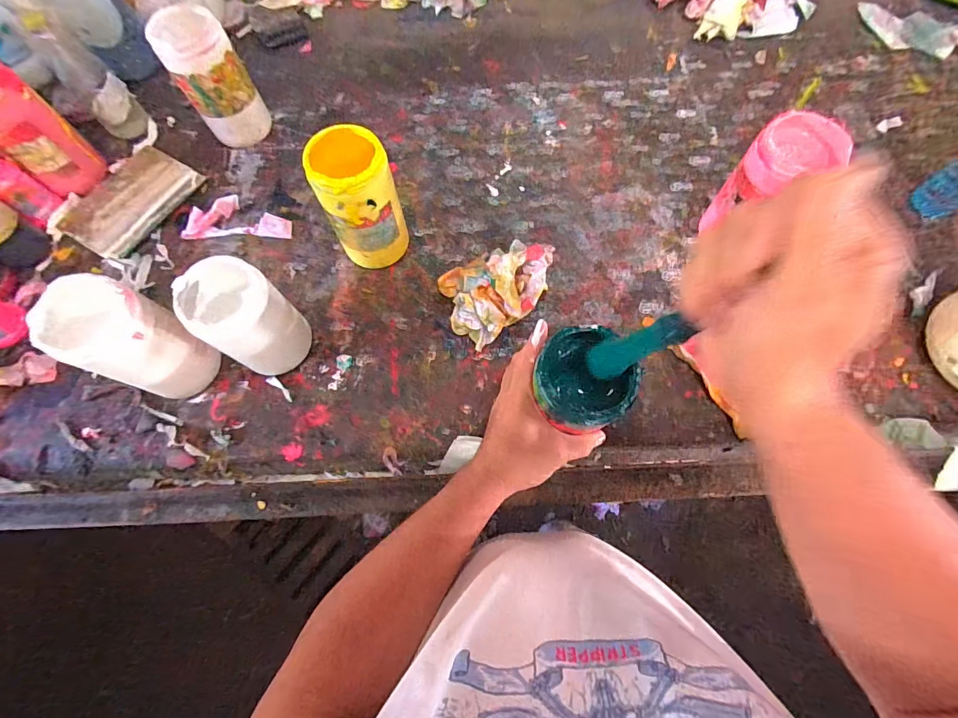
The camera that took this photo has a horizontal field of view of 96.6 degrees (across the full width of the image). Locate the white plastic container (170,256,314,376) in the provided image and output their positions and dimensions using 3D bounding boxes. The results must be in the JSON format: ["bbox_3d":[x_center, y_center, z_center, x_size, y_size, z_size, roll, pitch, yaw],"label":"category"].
[{"bbox_3d":[-0.277,-0.048,0.517,0.092,0.148,0.093,32,74,13],"label":"white plastic container"}]

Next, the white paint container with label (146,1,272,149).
[{"bbox_3d":[-0.394,-0.414,0.646,0.100,0.168,0.084,-30,72,-8],"label":"white paint container with label"}]

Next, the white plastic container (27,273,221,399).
[{"bbox_3d":[-0.392,-0.016,0.495,0.085,0.181,0.089,18,72,8],"label":"white plastic container"}]

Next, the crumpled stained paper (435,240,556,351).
[{"bbox_3d":[0.021,-0.106,0.570,0.160,0.070,0.113,-41,74,-12],"label":"crumpled stained paper"}]

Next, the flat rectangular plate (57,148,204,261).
[{"bbox_3d":[-0.546,-0.249,0.669,0.137,0.025,0.188,28,74,12],"label":"flat rectangular plate"}]

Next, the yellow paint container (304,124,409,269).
[{"bbox_3d":[-0.148,-0.196,0.551,0.096,0.172,0.080,-24,71,-6],"label":"yellow paint container"}]

